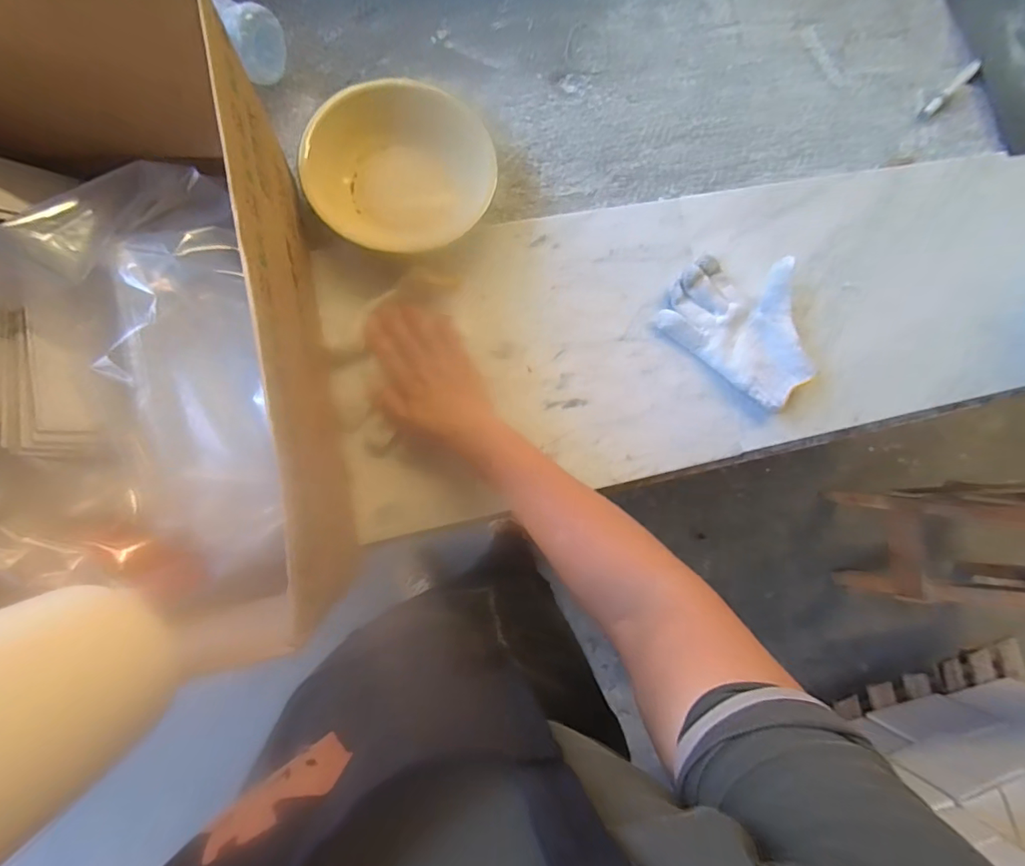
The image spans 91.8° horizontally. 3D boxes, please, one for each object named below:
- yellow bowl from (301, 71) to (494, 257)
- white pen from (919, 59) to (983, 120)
[{"bbox_3d":[-0.117,-0.268,0.515,0.180,0.063,0.165,0,87,-7],"label":"yellow bowl"},{"bbox_3d":[0.559,-0.439,0.629,0.119,0.013,0.014,-43,93,-7],"label":"white pen"}]

